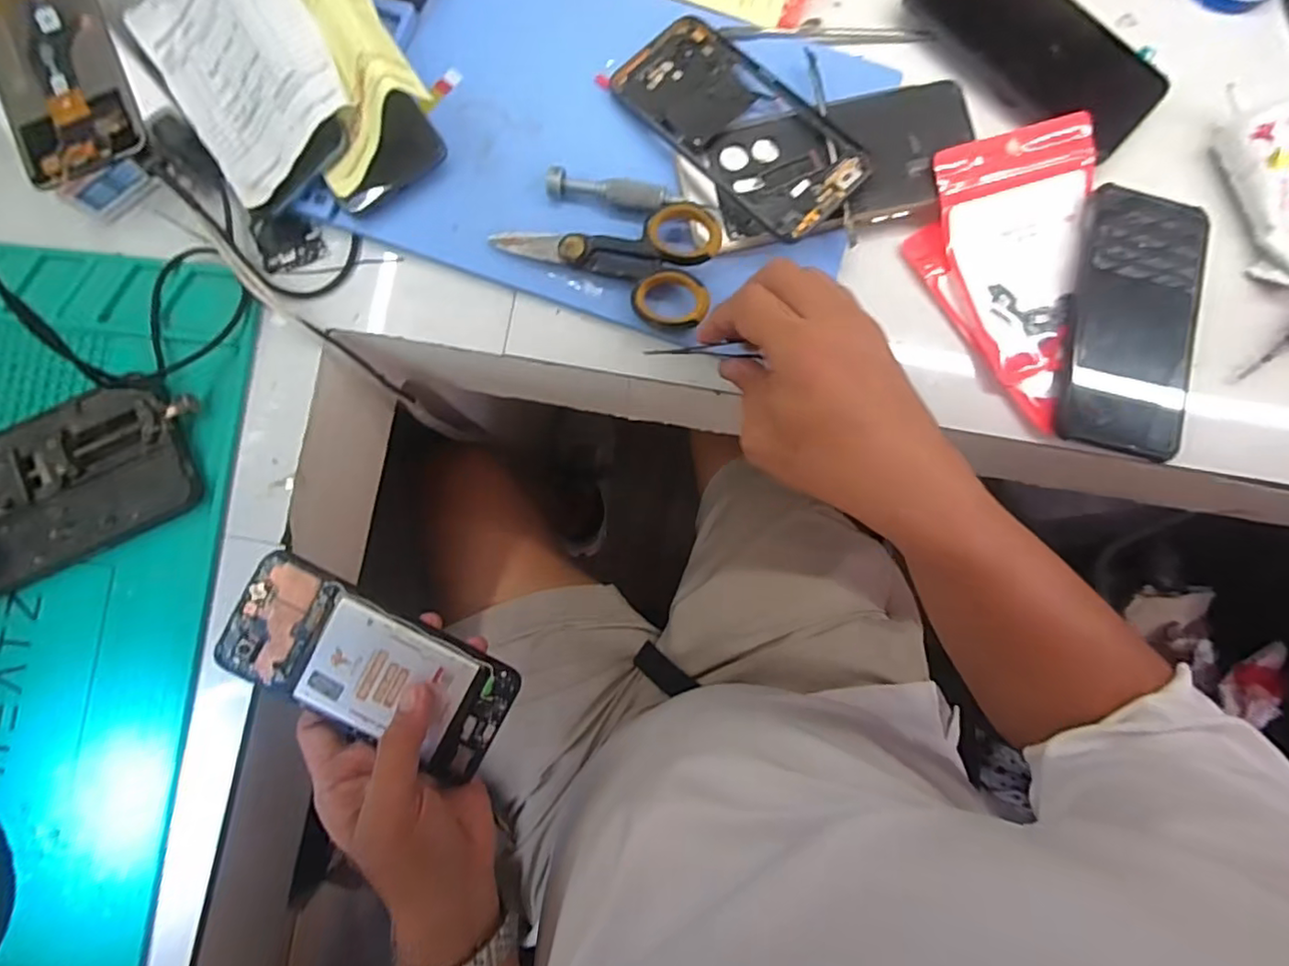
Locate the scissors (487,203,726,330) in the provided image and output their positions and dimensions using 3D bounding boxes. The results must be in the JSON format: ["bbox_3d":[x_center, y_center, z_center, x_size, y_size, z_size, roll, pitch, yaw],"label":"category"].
[{"bbox_3d":[-0.024,-0.142,0.376,0.135,0.023,0.069,15,84,2],"label":"scissors"}]

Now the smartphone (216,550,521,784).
[{"bbox_3d":[-0.157,0.105,0.350,0.163,0.009,0.071,24,85,0],"label":"smartphone"}]

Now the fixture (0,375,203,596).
[{"bbox_3d":[-0.340,-0.004,0.365,0.149,0.028,0.090,-26,84,-2],"label":"fixture"}]

